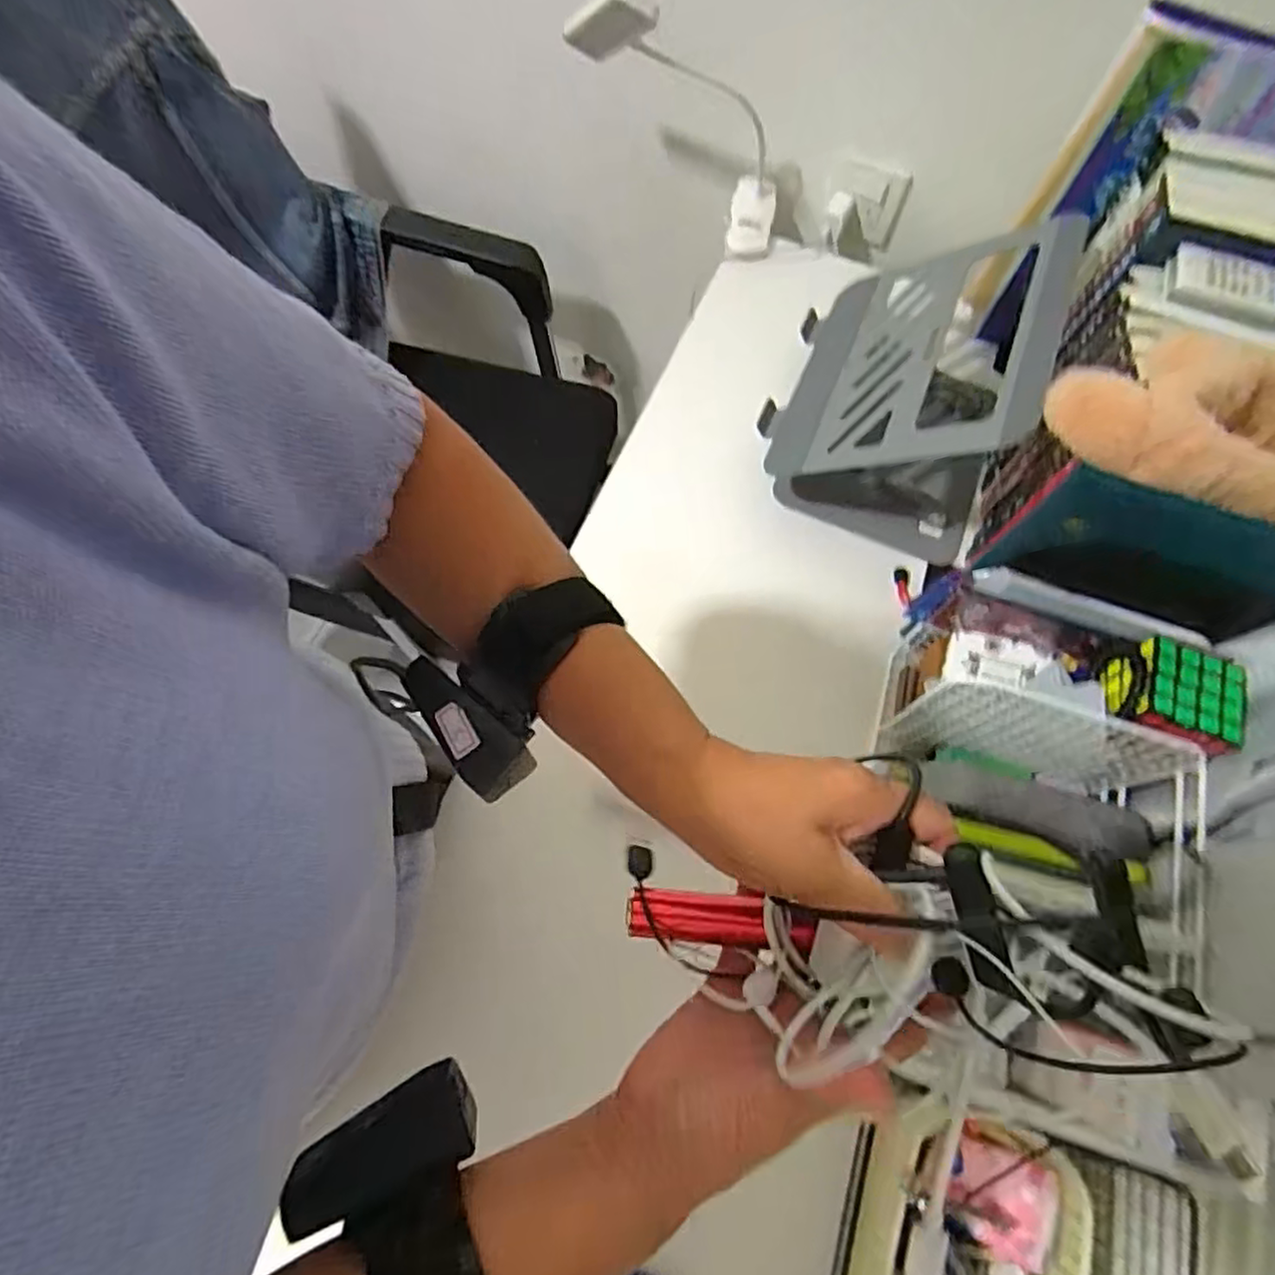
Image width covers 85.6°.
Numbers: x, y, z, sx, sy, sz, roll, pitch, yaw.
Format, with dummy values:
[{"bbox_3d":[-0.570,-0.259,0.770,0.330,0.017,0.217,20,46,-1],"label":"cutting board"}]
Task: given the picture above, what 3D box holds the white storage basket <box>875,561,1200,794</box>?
[{"bbox_3d":[0.305,0.044,0.521,0.171,0.154,0.093,18,69,6],"label":"white storage basket"}]

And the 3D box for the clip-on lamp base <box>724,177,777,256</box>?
[{"bbox_3d":[0.135,-0.504,0.819,0.053,0.029,0.111,12,68,4],"label":"clip-on lamp base"}]

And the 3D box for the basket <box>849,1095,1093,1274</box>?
[{"bbox_3d":[0.201,0.384,0.426,0.125,0.063,0.152,18,69,7],"label":"basket"}]

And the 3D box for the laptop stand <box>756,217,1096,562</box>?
[{"bbox_3d":[0.254,-0.249,0.648,0.221,0.195,0.286,21,69,8],"label":"laptop stand"}]

